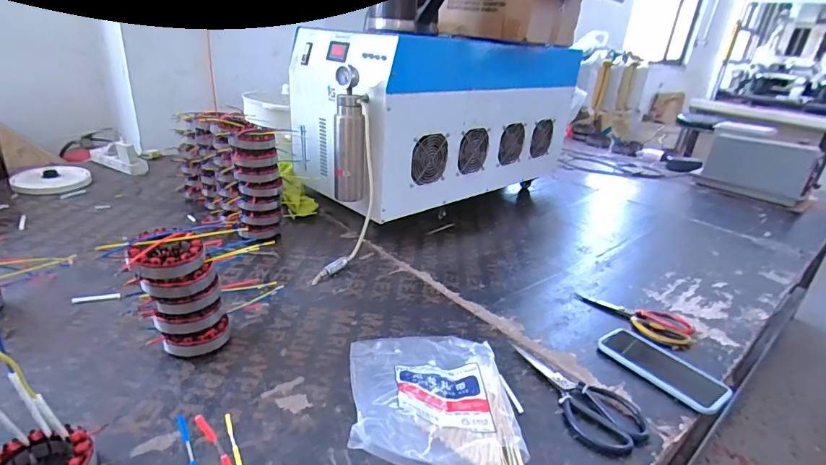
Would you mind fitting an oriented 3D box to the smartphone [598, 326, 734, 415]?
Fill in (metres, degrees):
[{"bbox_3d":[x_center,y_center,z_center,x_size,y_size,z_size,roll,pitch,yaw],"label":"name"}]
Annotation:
[{"bbox_3d":[0.367,0.200,0.651,0.080,0.013,0.169,-13,30,-36],"label":"smartphone"}]

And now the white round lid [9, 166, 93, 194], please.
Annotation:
[{"bbox_3d":[-0.911,-0.132,1.108,0.162,0.038,0.140,-14,30,-36],"label":"white round lid"}]

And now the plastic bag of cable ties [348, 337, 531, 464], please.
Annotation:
[{"bbox_3d":[0.025,0.188,0.542,0.199,0.068,0.244,3,24,-5],"label":"plastic bag of cable ties"}]

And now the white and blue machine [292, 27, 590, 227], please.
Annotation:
[{"bbox_3d":[0.105,-0.318,1.196,0.815,0.358,0.365,-14,30,-36],"label":"white and blue machine"}]

